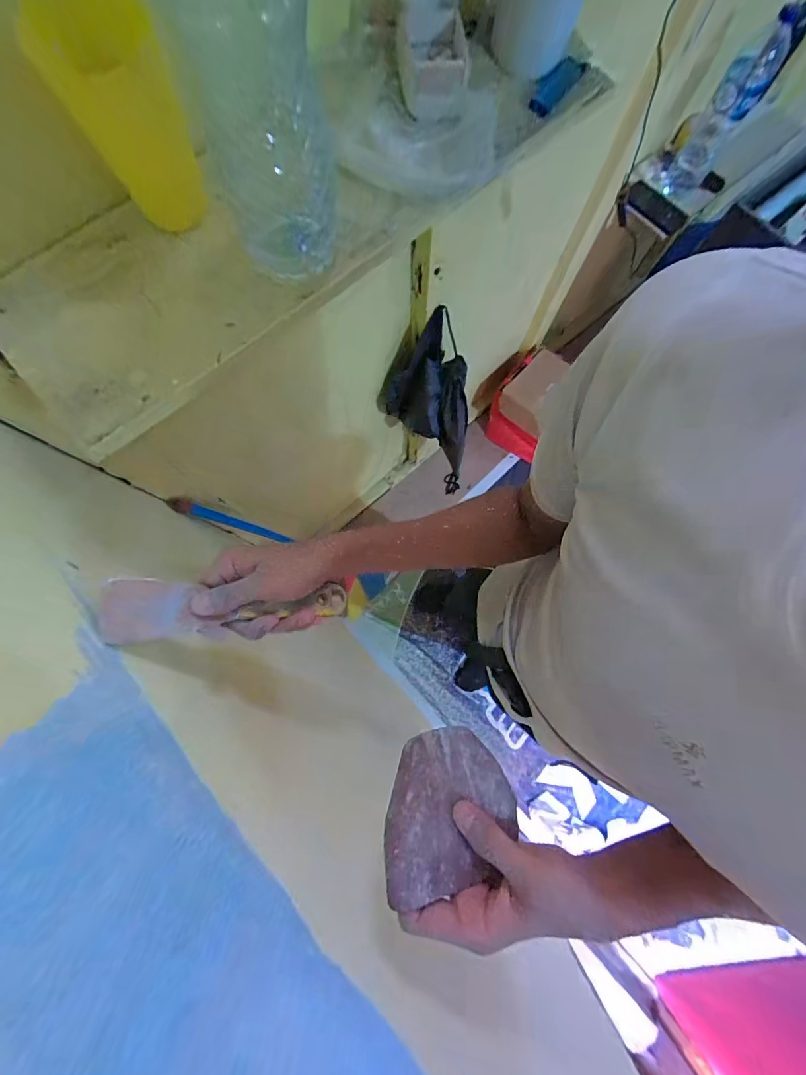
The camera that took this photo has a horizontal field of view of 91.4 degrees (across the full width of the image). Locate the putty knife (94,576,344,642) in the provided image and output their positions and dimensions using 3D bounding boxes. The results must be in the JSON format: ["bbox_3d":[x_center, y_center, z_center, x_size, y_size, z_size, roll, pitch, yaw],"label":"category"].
[{"bbox_3d":[-0.139,0.059,0.336,0.188,0.014,0.046,3,77,-26],"label":"putty knife"}]

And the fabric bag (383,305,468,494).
[{"bbox_3d":[0.093,-0.332,1.059,0.237,0.524,0.144,36,80,7],"label":"fabric bag"}]

